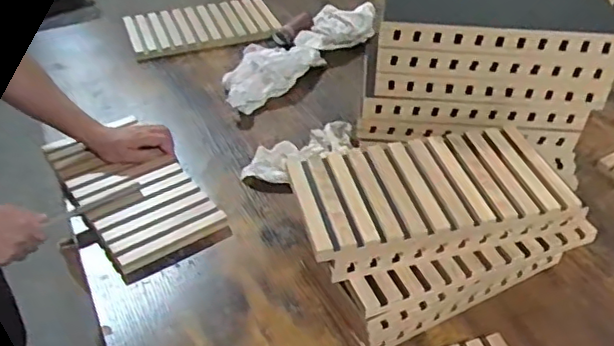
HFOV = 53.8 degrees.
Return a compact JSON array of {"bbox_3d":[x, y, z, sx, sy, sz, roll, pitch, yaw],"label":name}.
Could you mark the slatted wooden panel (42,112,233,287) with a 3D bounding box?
[{"bbox_3d":[-0.304,0.027,1.047,0.184,0.041,0.371,-27,47,-28],"label":"slatted wooden panel"}]

